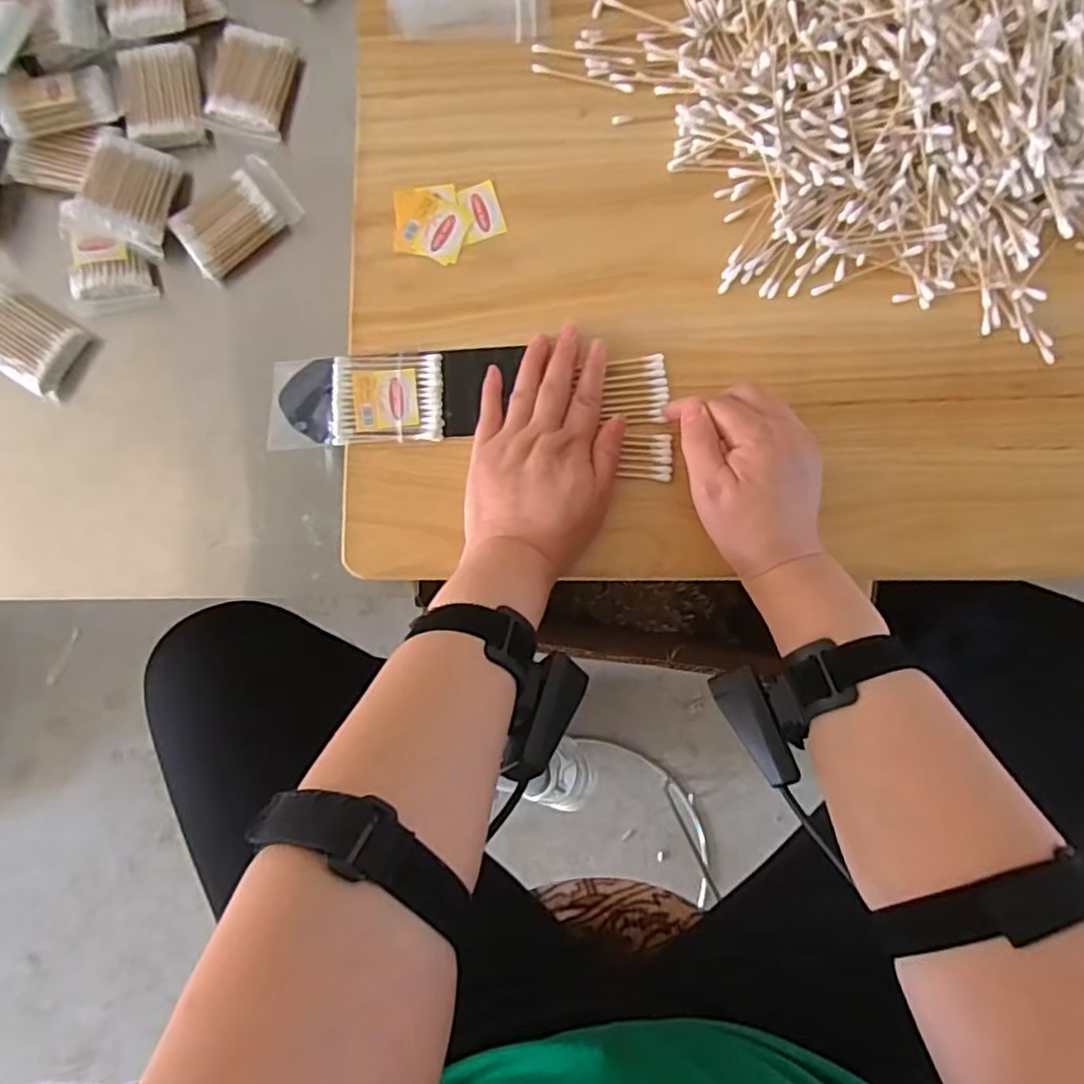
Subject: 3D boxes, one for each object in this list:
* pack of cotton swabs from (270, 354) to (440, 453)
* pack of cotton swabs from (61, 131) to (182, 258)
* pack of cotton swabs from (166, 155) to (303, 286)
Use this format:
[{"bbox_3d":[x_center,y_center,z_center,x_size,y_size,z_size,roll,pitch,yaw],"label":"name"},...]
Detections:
[{"bbox_3d":[-0.128,-0.097,0.452,0.120,0.015,0.061,-3,85,1],"label":"pack of cotton swabs"},{"bbox_3d":[-0.314,-0.264,0.491,0.065,0.028,0.078,15,86,3],"label":"pack of cotton swabs"},{"bbox_3d":[-0.235,-0.249,0.504,0.088,0.019,0.055,-38,85,-2],"label":"pack of cotton swabs"}]

